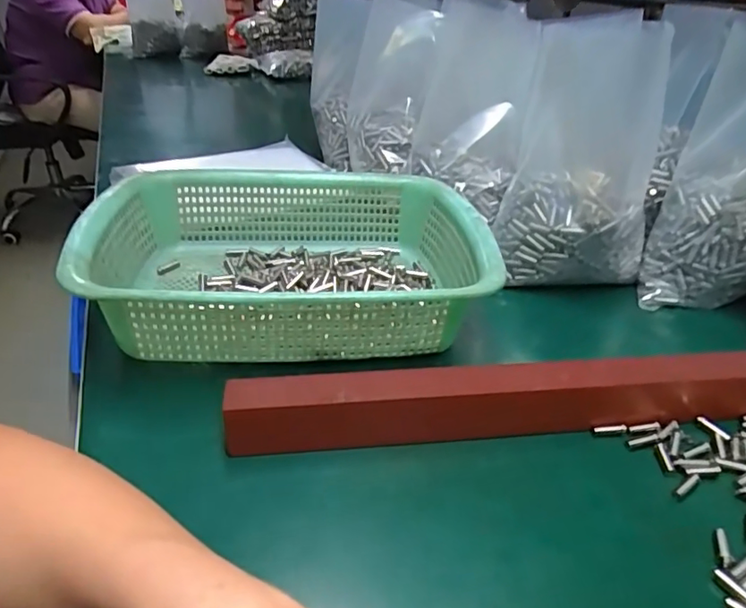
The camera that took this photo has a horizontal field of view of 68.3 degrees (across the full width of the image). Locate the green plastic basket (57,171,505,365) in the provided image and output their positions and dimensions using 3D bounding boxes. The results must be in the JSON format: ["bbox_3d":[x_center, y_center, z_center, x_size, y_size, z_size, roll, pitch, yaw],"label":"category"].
[{"bbox_3d":[-0.061,-0.039,0.446,0.292,0.079,0.222,-4,33,-6],"label":"green plastic basket"}]

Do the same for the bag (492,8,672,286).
[{"bbox_3d":[0.189,-0.127,0.495,0.127,0.225,0.089,12,-3,17],"label":"bag"}]

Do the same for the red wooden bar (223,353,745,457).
[{"bbox_3d":[0.100,0.053,0.339,0.369,0.028,0.028,-4,33,-7],"label":"red wooden bar"}]

